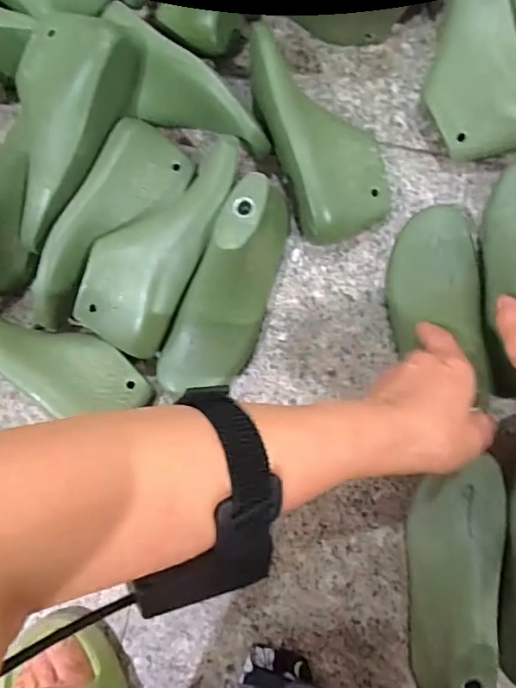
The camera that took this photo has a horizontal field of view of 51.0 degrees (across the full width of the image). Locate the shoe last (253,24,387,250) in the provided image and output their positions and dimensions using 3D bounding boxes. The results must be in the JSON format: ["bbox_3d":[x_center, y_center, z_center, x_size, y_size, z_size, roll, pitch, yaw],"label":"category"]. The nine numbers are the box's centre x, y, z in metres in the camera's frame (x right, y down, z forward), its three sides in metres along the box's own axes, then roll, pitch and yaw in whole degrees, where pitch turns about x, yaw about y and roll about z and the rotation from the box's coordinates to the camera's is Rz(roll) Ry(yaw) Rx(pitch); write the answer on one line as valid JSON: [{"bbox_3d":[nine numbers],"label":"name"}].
[{"bbox_3d":[0.042,-0.168,0.441,0.084,0.058,0.177,-33,101,4],"label":"shoe last"}]

